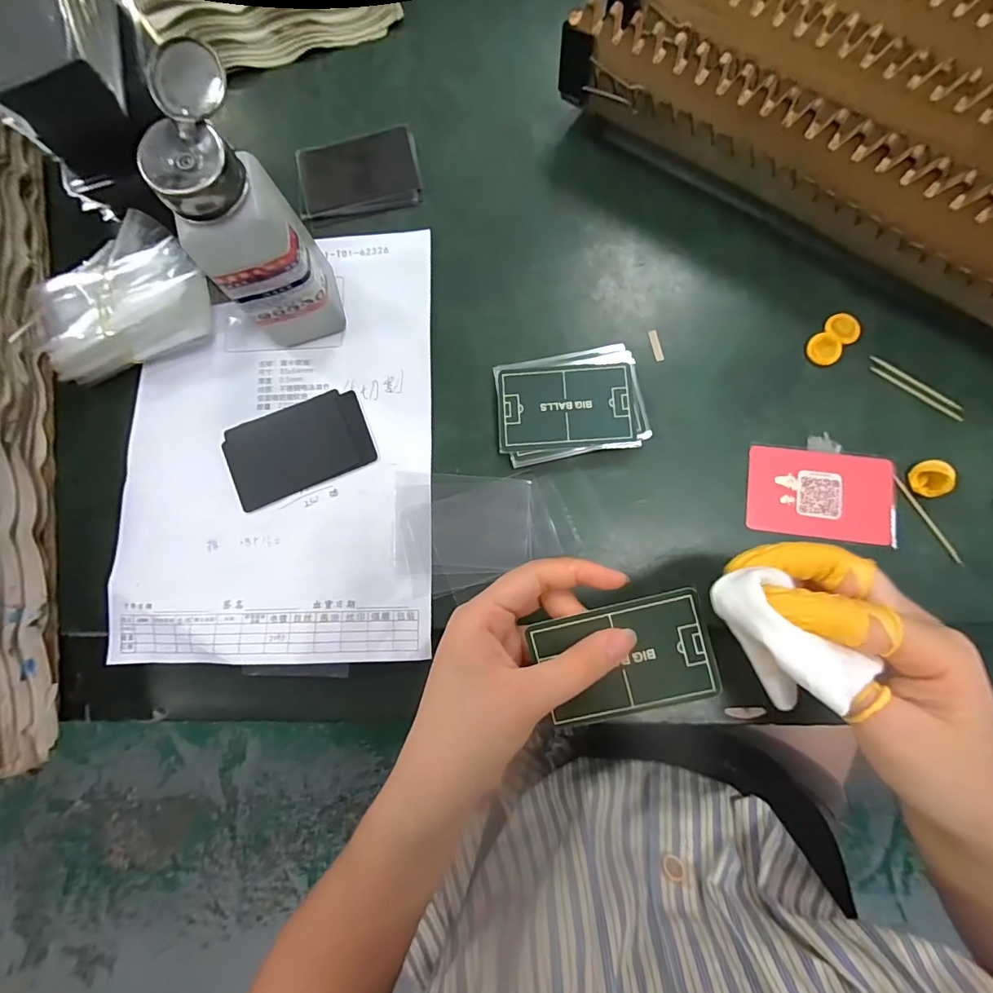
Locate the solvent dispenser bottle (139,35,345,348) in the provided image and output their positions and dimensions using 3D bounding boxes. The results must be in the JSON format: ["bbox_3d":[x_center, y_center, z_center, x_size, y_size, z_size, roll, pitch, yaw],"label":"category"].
[{"bbox_3d":[-0.141,-0.151,0.270,0.060,0.133,0.074,-18,82,1],"label":"solvent dispenser bottle"}]

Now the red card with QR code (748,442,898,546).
[{"bbox_3d":[0.203,-0.002,0.292,0.087,0.005,0.055,7,83,4],"label":"red card with QR code"}]

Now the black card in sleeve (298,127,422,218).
[{"bbox_3d":[-0.102,-0.240,0.347,0.088,0.004,0.066,-12,81,-5],"label":"black card in sleeve"}]

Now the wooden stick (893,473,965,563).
[{"bbox_3d":[0.263,0.013,0.286,0.004,0.004,0.061,-30,82,-1],"label":"wooden stick"}]

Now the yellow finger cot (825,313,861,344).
[{"bbox_3d":[0.226,-0.110,0.305,0.021,0.004,0.019,43,87,8],"label":"yellow finger cot"}]

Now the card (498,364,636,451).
[{"bbox_3d":[0.044,-0.058,0.299,0.083,0.004,0.052,-3,82,3],"label":"card"}]

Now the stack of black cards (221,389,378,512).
[{"bbox_3d":[-0.135,-0.035,0.320,0.098,0.005,0.060,-23,82,0],"label":"stack of black cards"}]

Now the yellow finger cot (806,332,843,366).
[{"bbox_3d":[0.213,-0.096,0.305,0.019,0.005,0.021,-2,82,3],"label":"yellow finger cot"}]

